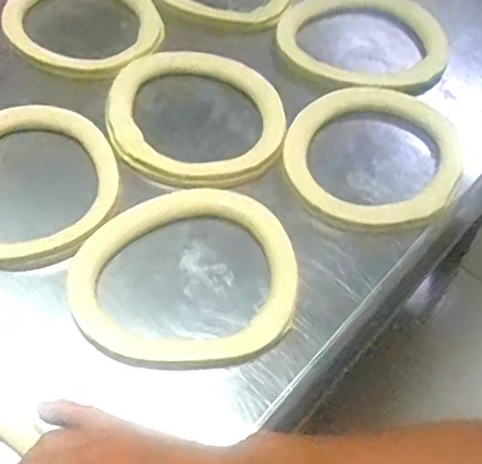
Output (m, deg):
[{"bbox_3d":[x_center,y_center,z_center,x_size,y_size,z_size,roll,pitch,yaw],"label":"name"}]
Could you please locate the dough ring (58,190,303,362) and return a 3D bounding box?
[{"bbox_3d":[-0.045,0.031,0.515,0.178,0.015,0.154,5,55,0],"label":"dough ring"}]

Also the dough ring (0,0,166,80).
[{"bbox_3d":[-0.164,-0.224,0.686,0.164,0.016,0.137,23,61,4],"label":"dough ring"}]

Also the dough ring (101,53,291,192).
[{"bbox_3d":[-0.039,-0.116,0.614,0.170,0.022,0.163,2,55,-2],"label":"dough ring"}]

